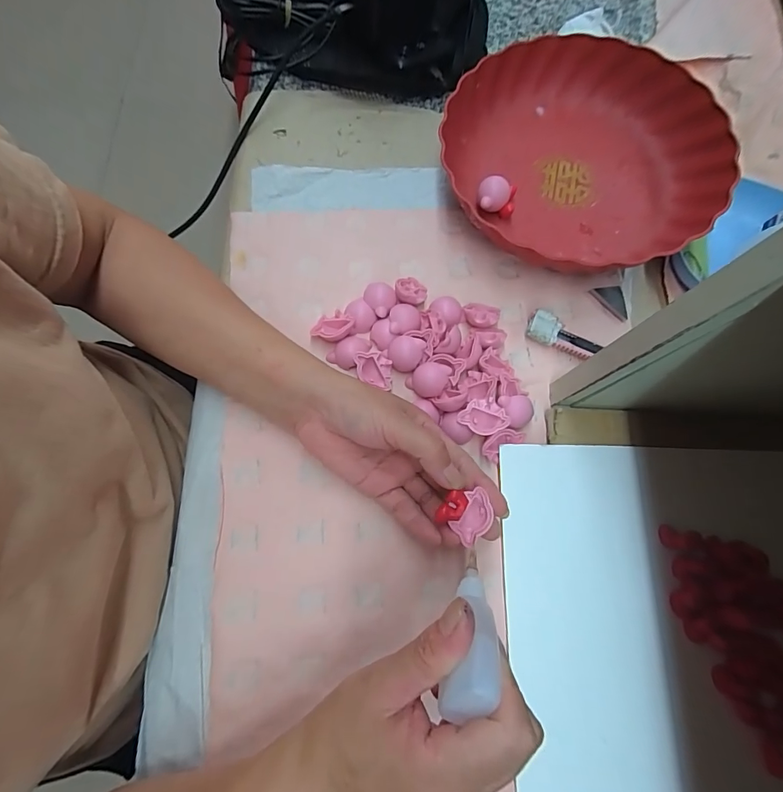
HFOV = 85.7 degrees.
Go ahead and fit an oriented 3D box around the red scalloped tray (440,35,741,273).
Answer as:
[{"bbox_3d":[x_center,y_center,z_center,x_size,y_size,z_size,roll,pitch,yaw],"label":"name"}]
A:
[{"bbox_3d":[0.169,-0.229,0.390,0.239,0.050,0.229,-11,76,-8],"label":"red scalloped tray"}]

